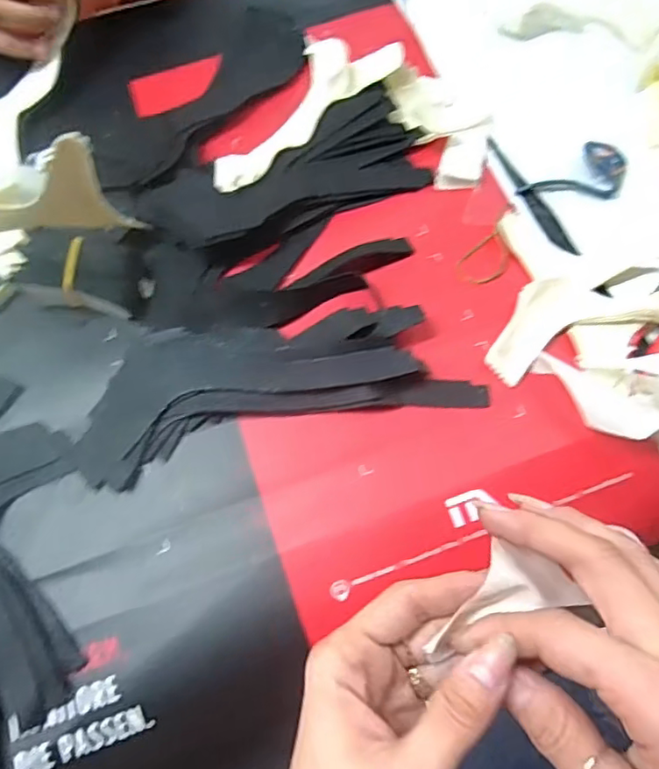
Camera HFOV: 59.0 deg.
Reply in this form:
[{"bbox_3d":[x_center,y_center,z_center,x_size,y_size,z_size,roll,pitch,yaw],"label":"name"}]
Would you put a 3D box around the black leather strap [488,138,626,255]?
[{"bbox_3d":[0.167,-0.145,0.401,0.078,0.017,0.099,-24,73,-7],"label":"black leather strap"}]

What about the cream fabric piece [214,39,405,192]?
[{"bbox_3d":[-0.025,-0.189,0.407,0.162,0.032,0.058,-43,76,-12],"label":"cream fabric piece"}]

